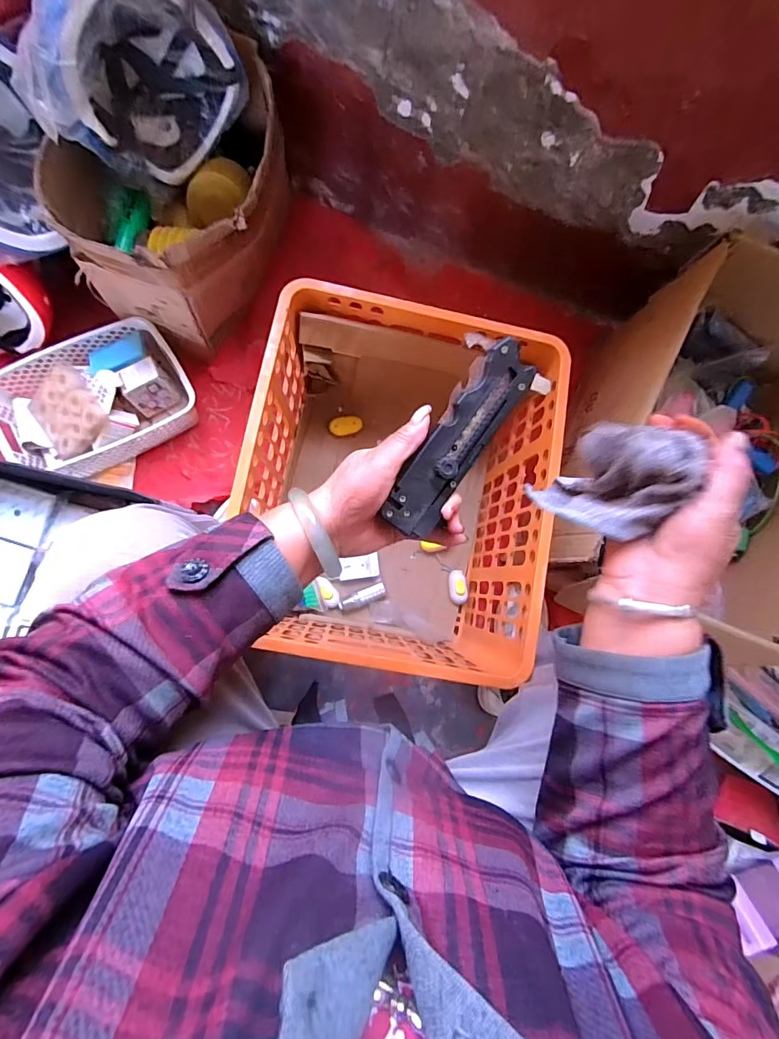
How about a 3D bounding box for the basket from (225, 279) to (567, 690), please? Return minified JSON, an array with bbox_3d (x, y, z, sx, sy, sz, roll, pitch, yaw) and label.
[{"bbox_3d":[0.002,-0.037,0.710,0.399,0.328,0.476,11,81,-5],"label":"basket"}]

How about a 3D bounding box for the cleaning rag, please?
[{"bbox_3d":[0.155,-0.021,0.313,0.065,0.098,0.067,18,81,-3],"label":"cleaning rag"}]

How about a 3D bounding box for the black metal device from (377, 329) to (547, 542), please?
[{"bbox_3d":[0.054,-0.062,0.340,0.062,0.020,0.159,34,89,-1],"label":"black metal device"}]

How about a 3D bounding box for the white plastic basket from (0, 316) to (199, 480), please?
[{"bbox_3d":[-0.499,-0.202,0.755,0.299,0.091,0.208,-28,86,-9],"label":"white plastic basket"}]

